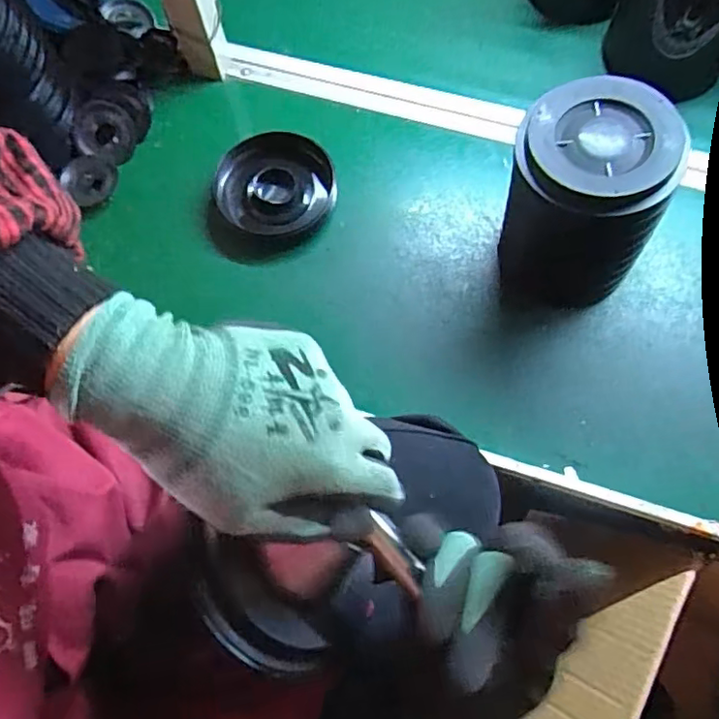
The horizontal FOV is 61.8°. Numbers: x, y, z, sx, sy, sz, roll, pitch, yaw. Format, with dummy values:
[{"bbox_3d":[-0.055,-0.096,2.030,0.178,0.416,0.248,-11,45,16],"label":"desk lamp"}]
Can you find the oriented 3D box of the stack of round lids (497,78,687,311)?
[{"bbox_3d":[0.181,-0.131,0.509,0.116,0.162,0.111,10,70,6],"label":"stack of round lids"}]

